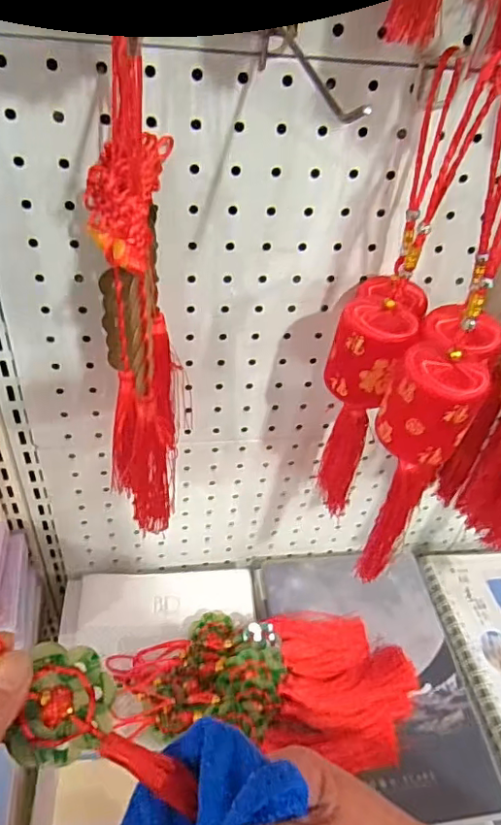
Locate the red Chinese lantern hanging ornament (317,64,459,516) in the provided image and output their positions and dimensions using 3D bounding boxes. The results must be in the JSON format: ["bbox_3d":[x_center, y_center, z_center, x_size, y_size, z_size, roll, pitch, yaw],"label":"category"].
[{"bbox_3d":[0.076,-0.040,0.370,0.051,0.298,0.063,18,44,11],"label":"red Chinese lantern hanging ornament"}]

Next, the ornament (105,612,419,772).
[{"bbox_3d":[0.024,0.240,0.527,0.271,0.049,0.142,7,43,-1],"label":"ornament"}]

